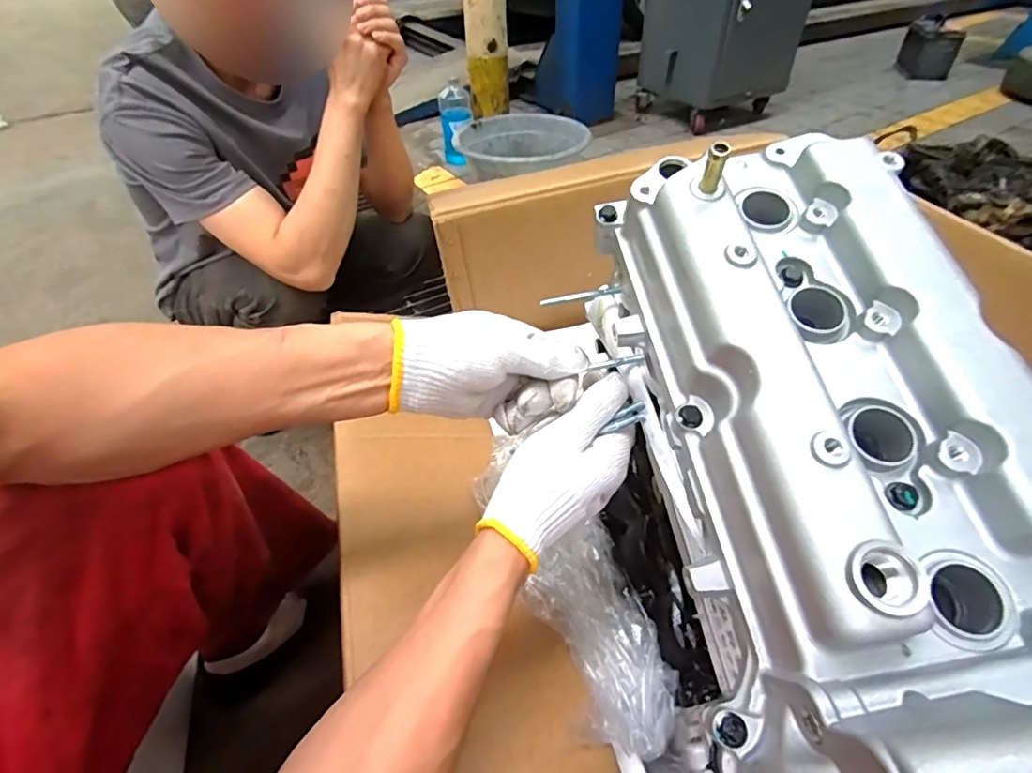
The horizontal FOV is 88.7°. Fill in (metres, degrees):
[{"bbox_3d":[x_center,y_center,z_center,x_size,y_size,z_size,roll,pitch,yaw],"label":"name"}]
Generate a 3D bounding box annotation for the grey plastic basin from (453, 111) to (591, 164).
[{"bbox_3d":[0.009,-0.810,1.781,0.399,0.110,0.381,-1,44,1],"label":"grey plastic basin"}]

